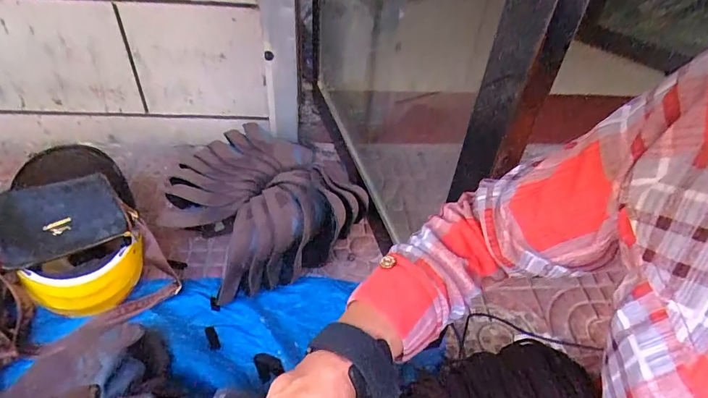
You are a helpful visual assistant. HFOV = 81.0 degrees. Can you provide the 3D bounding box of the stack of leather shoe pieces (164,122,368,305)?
[{"bbox_3d":[-0.214,0.002,0.979,0.368,0.182,0.371,-25,51,-28],"label":"stack of leather shoe pieces"}]

